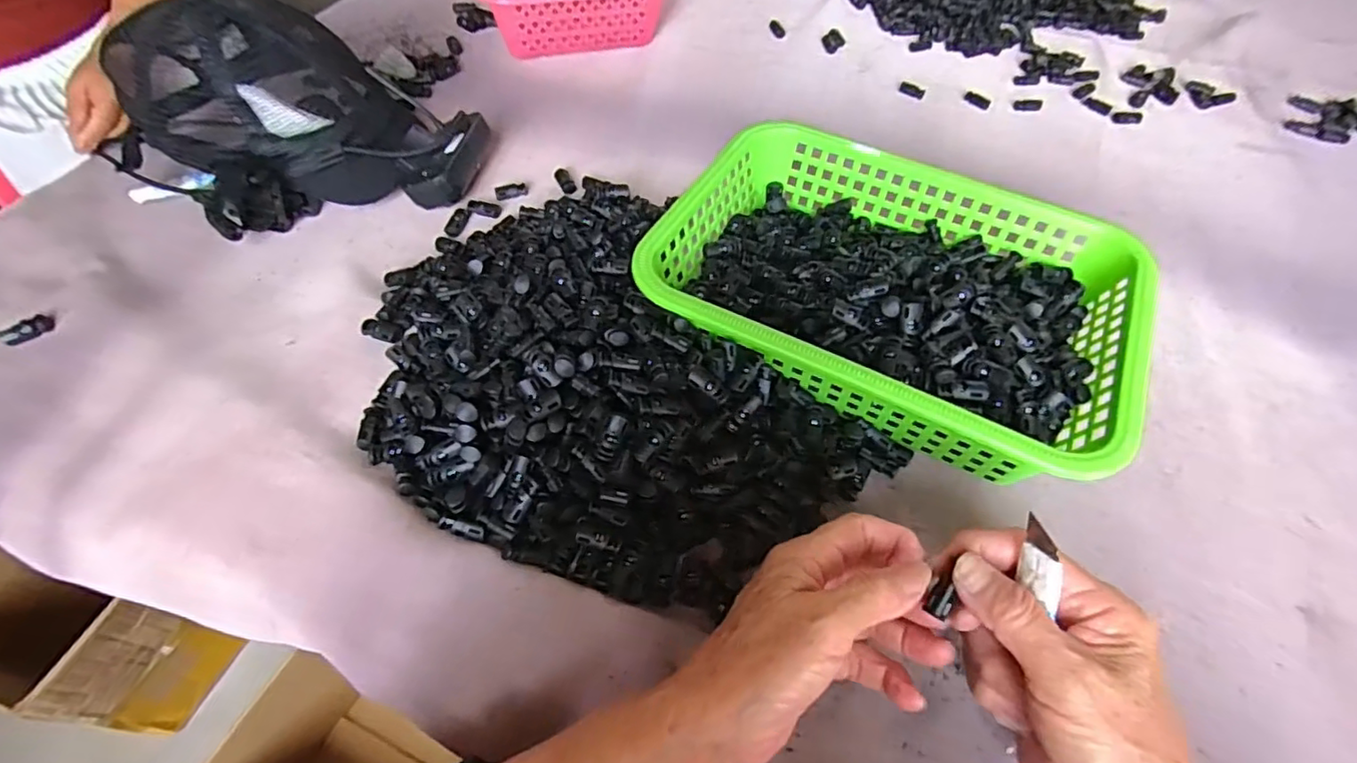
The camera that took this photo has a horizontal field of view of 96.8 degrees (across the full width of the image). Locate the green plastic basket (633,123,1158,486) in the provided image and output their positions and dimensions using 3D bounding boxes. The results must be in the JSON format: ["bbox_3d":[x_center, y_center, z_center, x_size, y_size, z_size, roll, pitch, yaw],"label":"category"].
[{"bbox_3d":[0.139,-0.060,0.419,0.290,0.084,0.206,23,56,14],"label":"green plastic basket"}]

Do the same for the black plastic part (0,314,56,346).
[{"bbox_3d":[-0.439,-0.035,0.406,0.007,0.012,0.029,40,61,23],"label":"black plastic part"}]

